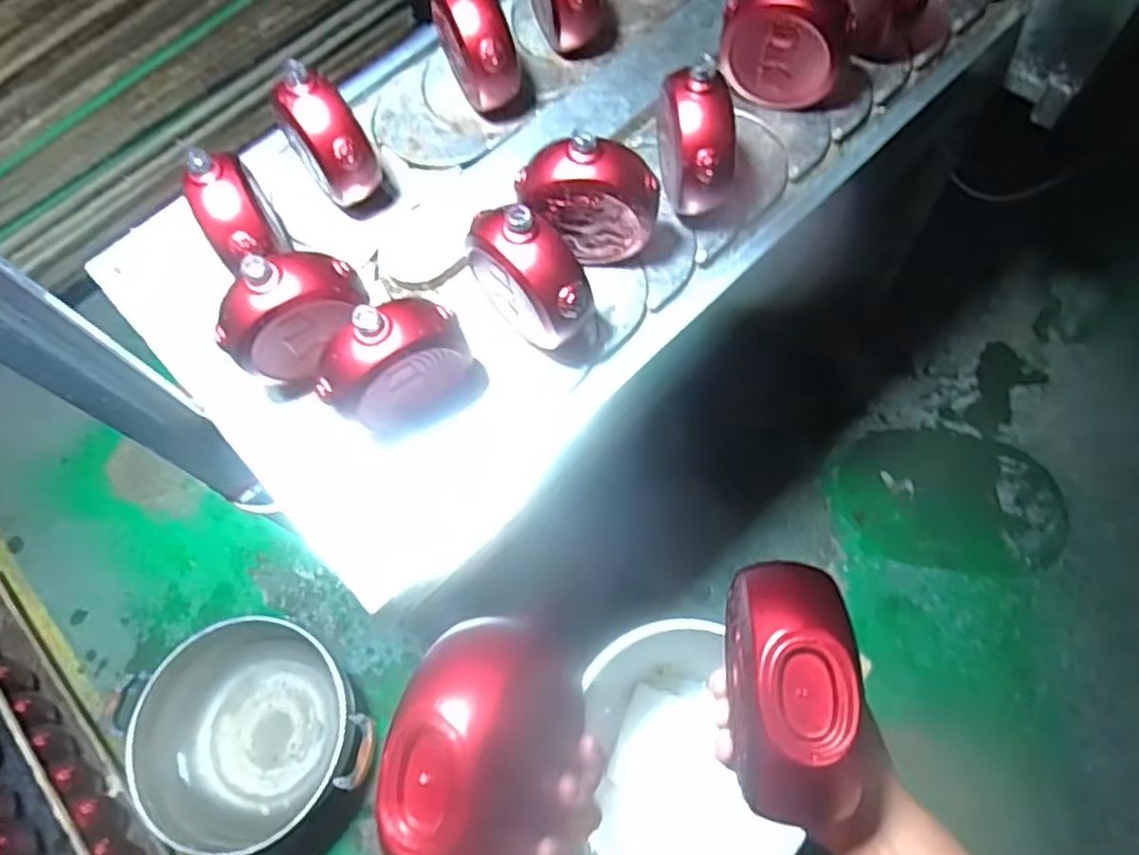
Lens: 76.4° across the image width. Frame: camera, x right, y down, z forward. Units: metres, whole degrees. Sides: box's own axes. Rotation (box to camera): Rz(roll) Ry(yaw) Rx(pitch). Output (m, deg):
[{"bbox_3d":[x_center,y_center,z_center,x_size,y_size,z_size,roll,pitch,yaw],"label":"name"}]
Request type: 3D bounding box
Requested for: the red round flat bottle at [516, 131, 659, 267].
[{"bbox_3d":[0.019,-0.222,0.714,0.129,0.138,0.052,8,66,7],"label":"red round flat bottle"}]

